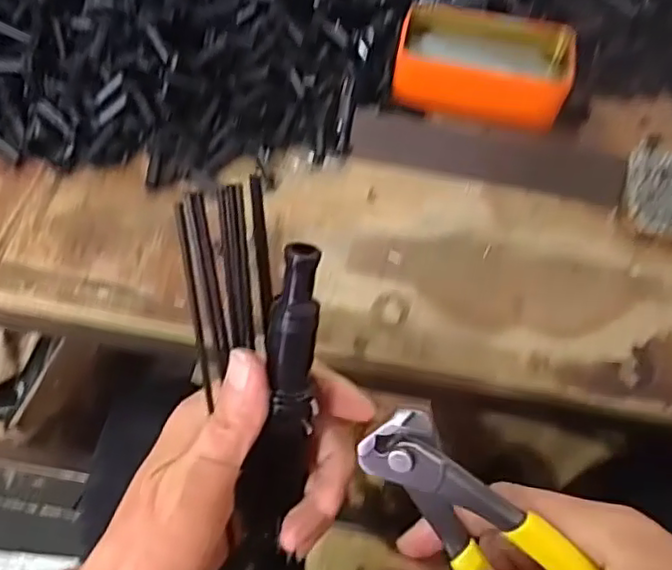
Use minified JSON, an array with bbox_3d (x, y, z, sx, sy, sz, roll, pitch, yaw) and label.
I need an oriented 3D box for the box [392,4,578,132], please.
[{"bbox_3d":[0.126,-0.188,0.552,0.146,0.044,0.085,10,60,2],"label":"box"}]

